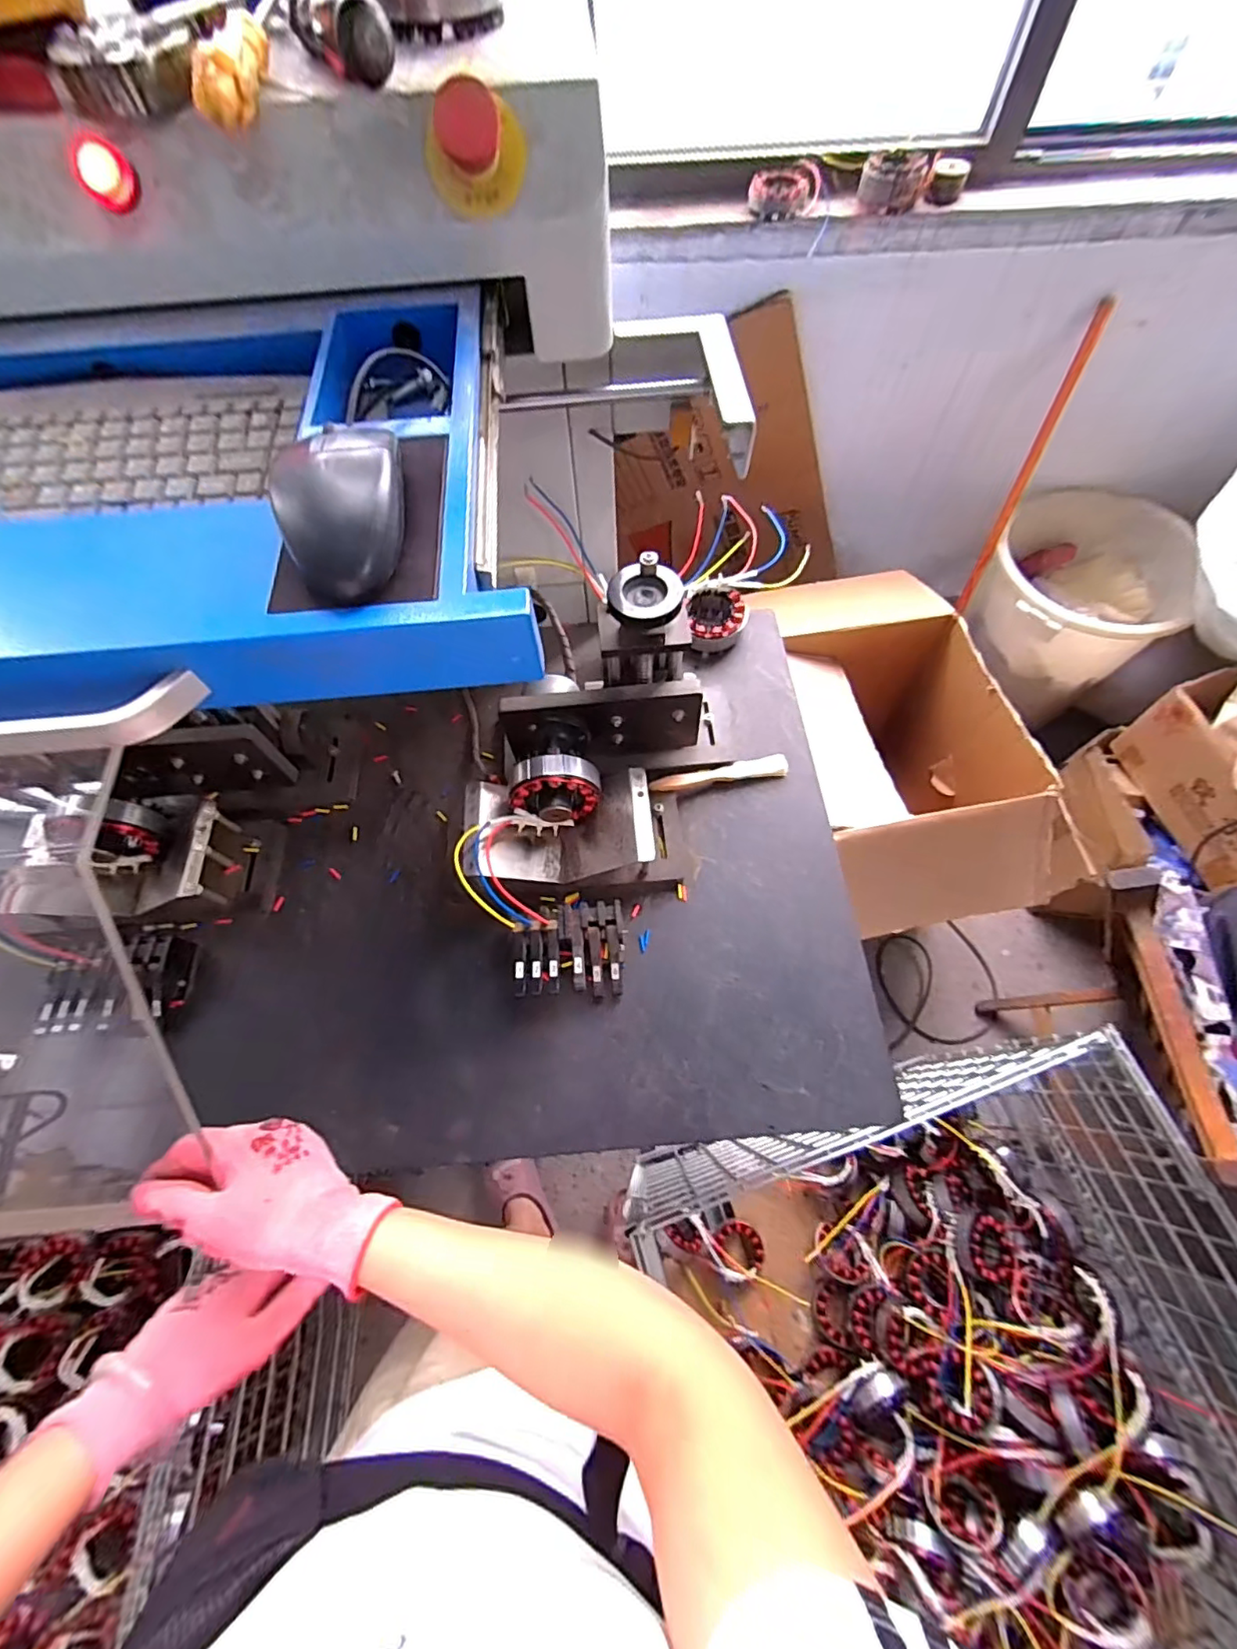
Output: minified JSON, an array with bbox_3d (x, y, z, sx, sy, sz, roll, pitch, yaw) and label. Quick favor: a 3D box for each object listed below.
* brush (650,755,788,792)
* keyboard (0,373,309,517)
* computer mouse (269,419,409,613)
[{"bbox_3d":[0.112,-0.057,0.638,0.155,0.018,0.023,-10,65,-2],"label":"brush"},{"bbox_3d":[-0.343,-0.240,0.364,0.275,0.015,0.124,-3,65,1],"label":"keyboard"},{"bbox_3d":[-0.134,-0.152,0.281,0.058,0.036,0.090,-12,65,-3],"label":"computer mouse"}]

